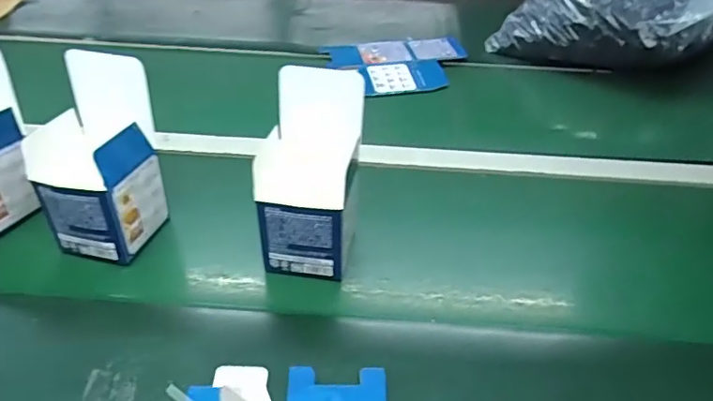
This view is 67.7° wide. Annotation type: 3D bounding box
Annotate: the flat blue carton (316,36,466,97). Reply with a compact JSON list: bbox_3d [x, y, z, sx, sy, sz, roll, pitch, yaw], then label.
[{"bbox_3d":[0.068,-0.227,0.884,0.232,0.015,0.159,-3,48,-4],"label":"flat blue carton"}]

